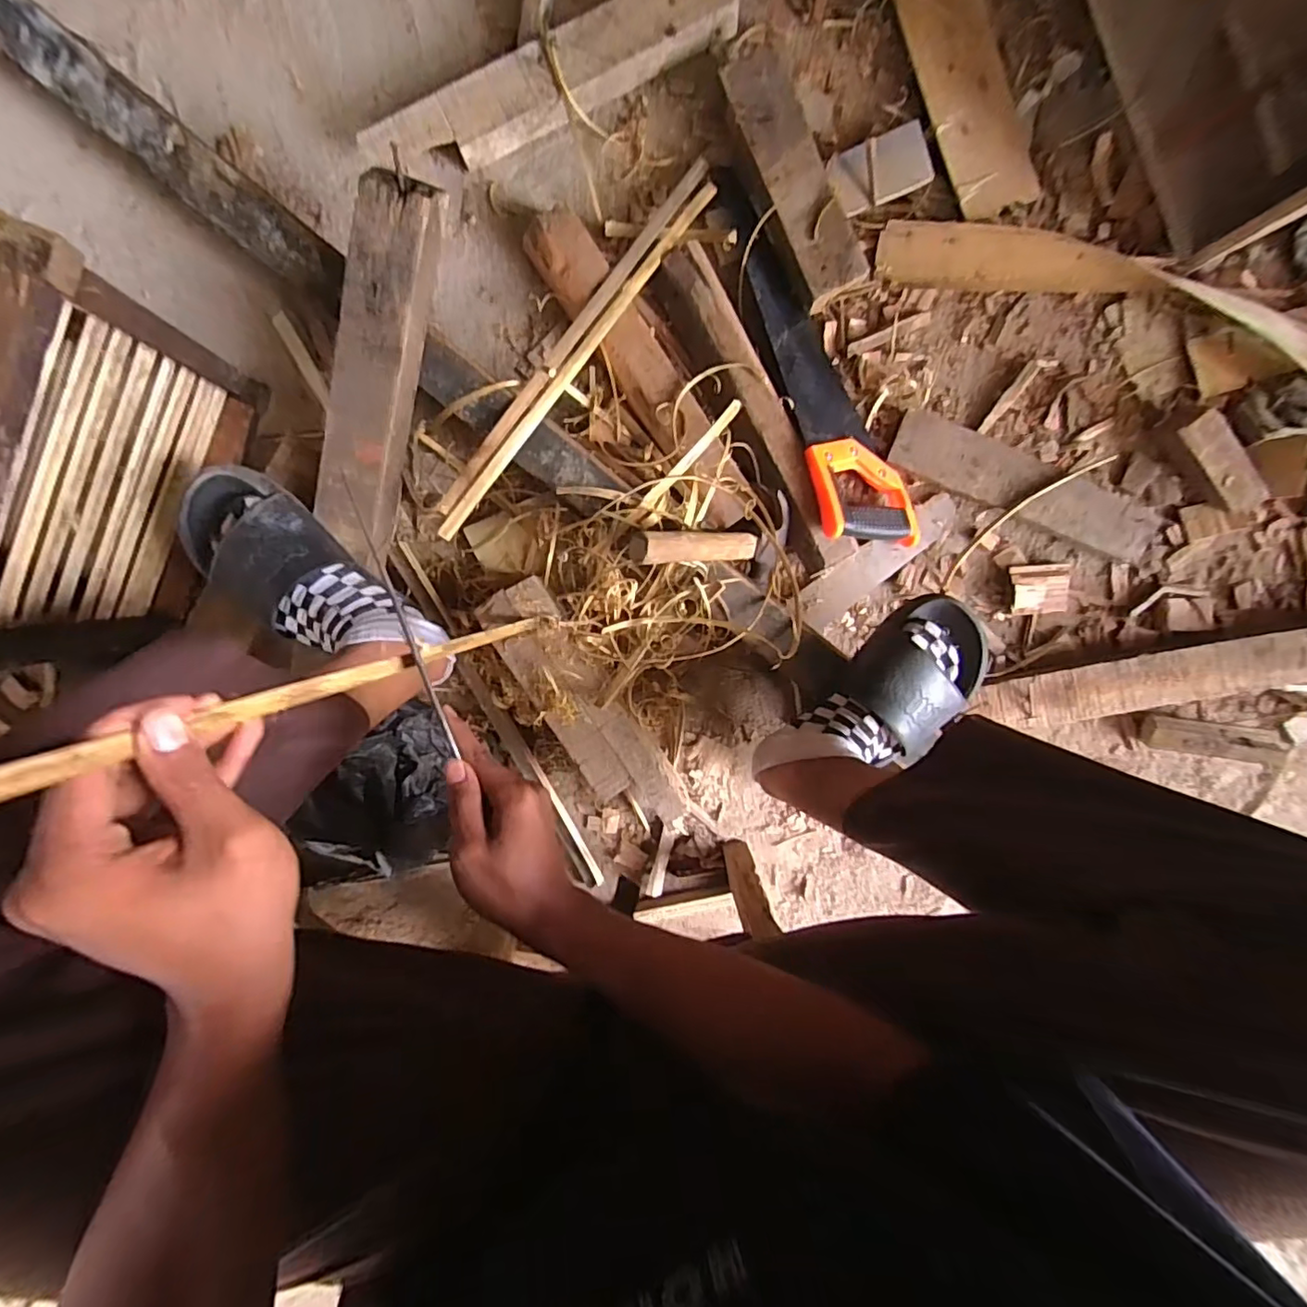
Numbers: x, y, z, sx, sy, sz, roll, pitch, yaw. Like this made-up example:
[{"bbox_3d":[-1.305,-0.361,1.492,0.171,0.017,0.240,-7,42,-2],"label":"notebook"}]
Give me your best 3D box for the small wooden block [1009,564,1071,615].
[{"bbox_3d":[0.462,-0.077,0.699,0.065,0.018,0.057,-3,104,8],"label":"small wooden block"}]

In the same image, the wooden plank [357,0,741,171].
[{"bbox_3d":[-0.105,-0.587,0.601,0.382,0.040,0.069,-25,98,2],"label":"wooden plank"}]

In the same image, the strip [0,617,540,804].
[{"bbox_3d":[-0.174,0.010,0.383,0.013,0.458,0.012,-6,99,13],"label":"strip"}]

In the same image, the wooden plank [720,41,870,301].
[{"bbox_3d":[0.147,-0.490,0.594,0.067,0.020,0.239,-25,97,1],"label":"wooden plank"}]

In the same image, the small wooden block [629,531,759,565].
[{"bbox_3d":[0.047,-0.106,0.583,0.176,0.021,0.029,-11,102,-45],"label":"small wooden block"}]

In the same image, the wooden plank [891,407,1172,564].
[{"bbox_3d":[0.436,-0.195,0.674,0.328,0.024,0.076,22,95,-2],"label":"wooden plank"}]

